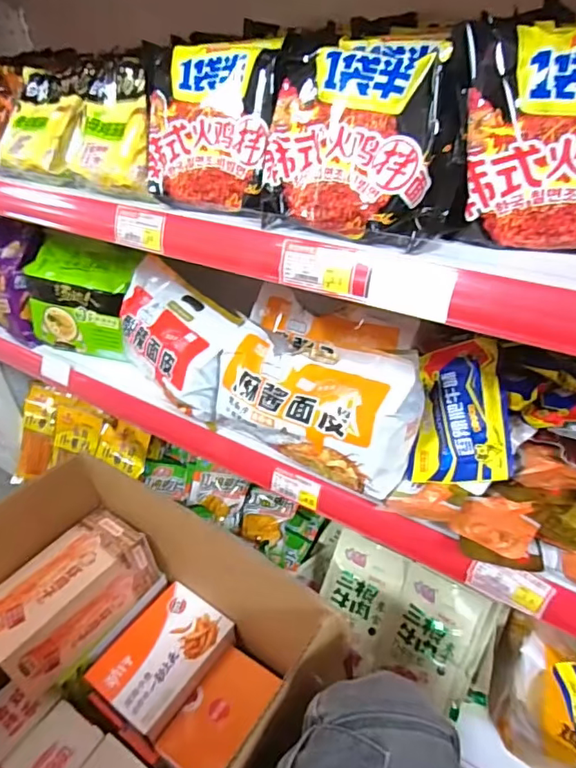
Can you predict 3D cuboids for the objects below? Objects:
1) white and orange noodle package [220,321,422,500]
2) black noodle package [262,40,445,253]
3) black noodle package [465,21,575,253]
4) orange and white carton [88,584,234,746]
[{"bbox_3d":[0.026,0.021,0.596,0.236,0.123,0.096,18,42,27],"label":"white and orange noodle package"},{"bbox_3d":[0.051,-0.202,0.424,0.142,0.156,0.036,11,12,29],"label":"black noodle package"},{"bbox_3d":[0.200,-0.172,0.365,0.144,0.145,0.045,10,23,22],"label":"black noodle package"},{"bbox_3d":[-0.178,0.398,0.747,0.128,0.049,0.176,21,43,29],"label":"orange and white carton"}]

